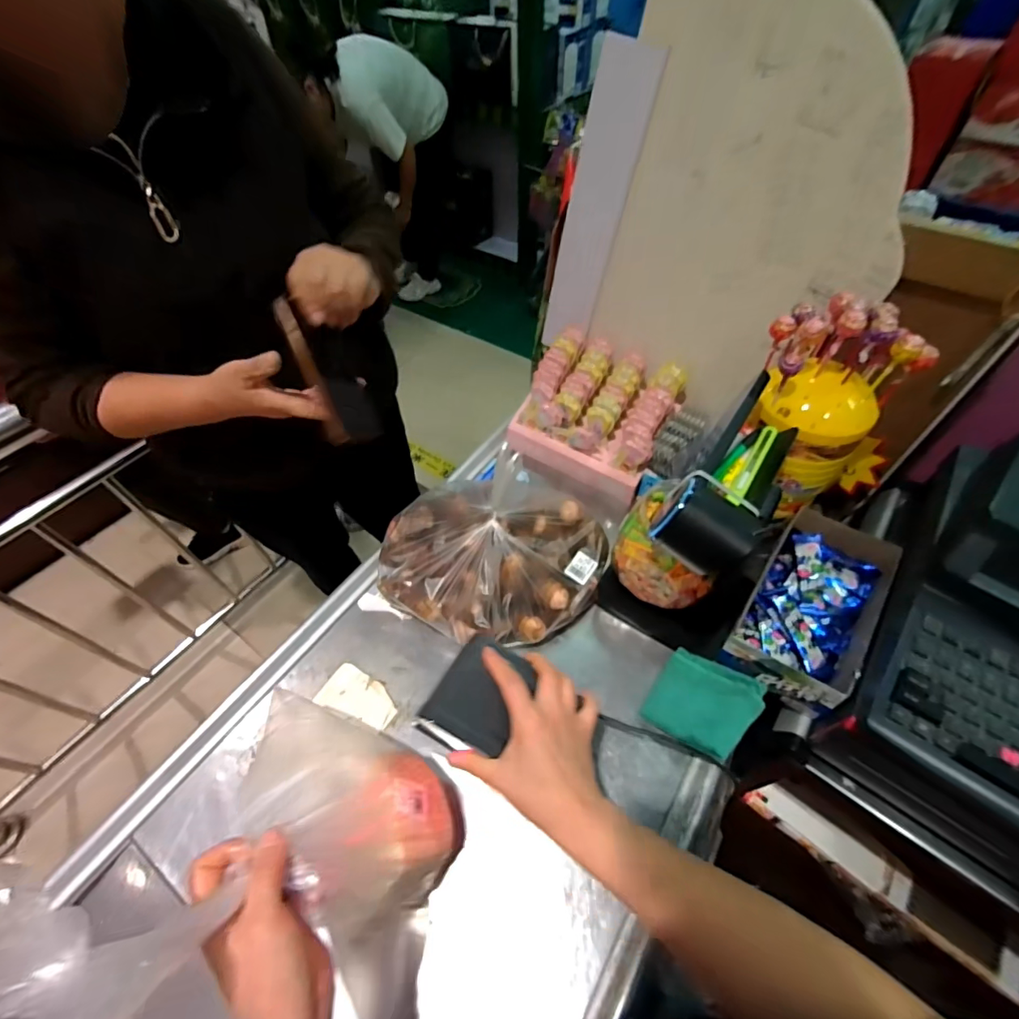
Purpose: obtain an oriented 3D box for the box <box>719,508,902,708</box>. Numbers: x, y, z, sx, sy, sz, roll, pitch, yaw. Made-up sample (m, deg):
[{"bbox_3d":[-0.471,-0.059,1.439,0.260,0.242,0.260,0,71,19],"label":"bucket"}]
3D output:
[{"bbox_3d":[0.379,0.115,0.610,0.124,0.070,0.256,33,60,23],"label":"box"}]

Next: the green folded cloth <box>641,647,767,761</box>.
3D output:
[{"bbox_3d":[0.226,0.224,0.568,0.108,0.012,0.107,18,47,39],"label":"green folded cloth"}]

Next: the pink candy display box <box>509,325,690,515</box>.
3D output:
[{"bbox_3d":[0.137,-0.150,0.794,0.237,0.155,0.175,27,58,20],"label":"pink candy display box"}]

